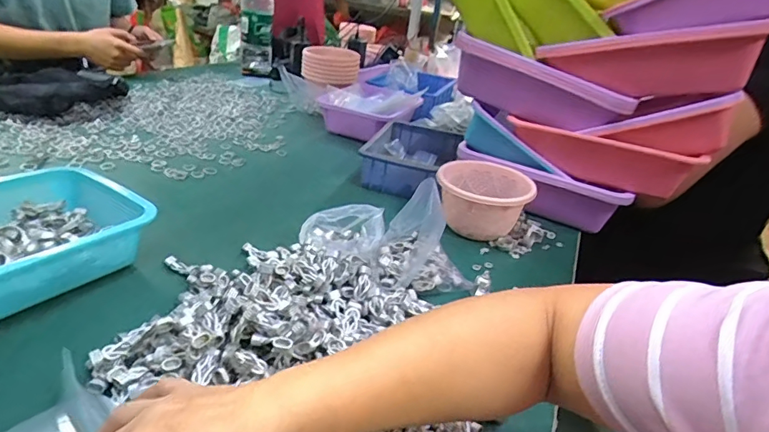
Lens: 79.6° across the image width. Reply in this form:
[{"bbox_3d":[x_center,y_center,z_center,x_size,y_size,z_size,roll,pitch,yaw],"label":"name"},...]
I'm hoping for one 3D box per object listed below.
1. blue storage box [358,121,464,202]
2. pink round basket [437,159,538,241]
[{"bbox_3d":[0.047,-0.113,0.903,0.158,0.065,0.231,15,28,13],"label":"blue storage box"},{"bbox_3d":[0.153,-0.021,0.733,0.143,0.087,0.141,12,27,8],"label":"pink round basket"}]

